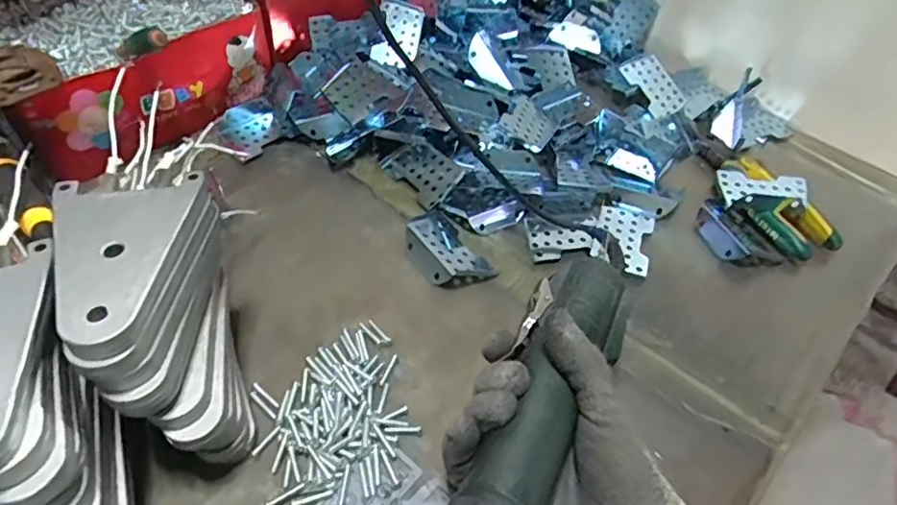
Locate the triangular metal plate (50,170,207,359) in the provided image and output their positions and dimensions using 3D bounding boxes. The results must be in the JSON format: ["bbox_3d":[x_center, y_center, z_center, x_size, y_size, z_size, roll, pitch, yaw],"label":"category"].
[{"bbox_3d":[-0.149,0.002,0.265,0.065,0.009,0.101,-7,48,-12],"label":"triangular metal plate"}]

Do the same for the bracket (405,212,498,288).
[{"bbox_3d":[-0.003,-0.004,0.441,0.046,0.014,0.072,-25,55,-26],"label":"bracket"}]

